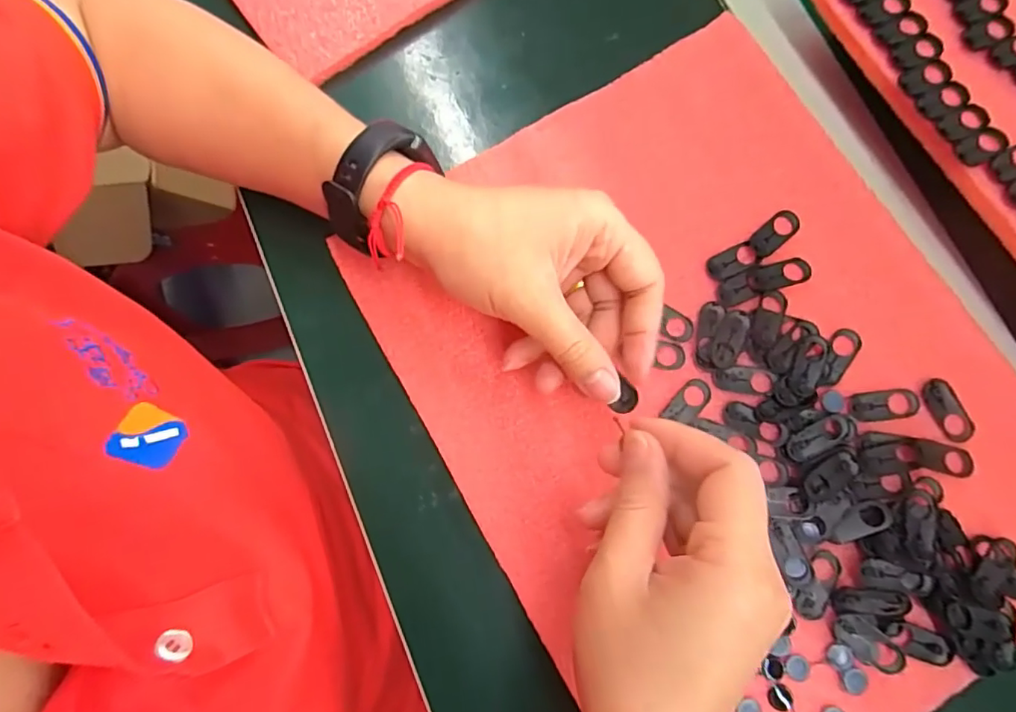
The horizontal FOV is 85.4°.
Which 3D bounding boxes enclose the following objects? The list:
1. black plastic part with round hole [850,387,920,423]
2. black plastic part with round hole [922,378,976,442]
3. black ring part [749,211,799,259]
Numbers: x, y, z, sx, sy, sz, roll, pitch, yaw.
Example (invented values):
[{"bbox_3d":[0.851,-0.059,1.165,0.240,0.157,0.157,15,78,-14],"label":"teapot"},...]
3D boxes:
[{"bbox_3d":[0.185,0.024,0.270,0.032,0.004,0.014,-7,78,-1],"label":"black plastic part with round hole"},{"bbox_3d":[0.214,0.026,0.267,0.014,0.004,0.031,-23,79,-4],"label":"black plastic part with round hole"},{"bbox_3d":[0.139,-0.064,0.285,0.030,0.004,0.013,-39,81,-7],"label":"black ring part"}]

